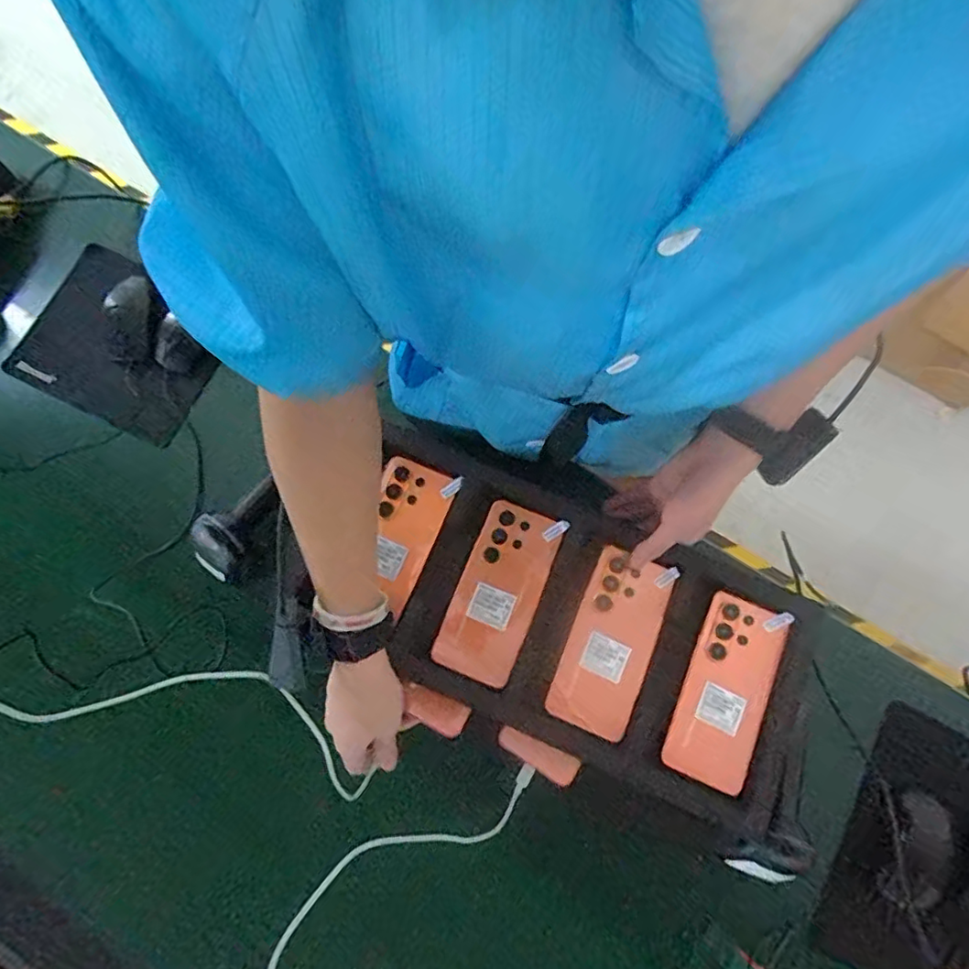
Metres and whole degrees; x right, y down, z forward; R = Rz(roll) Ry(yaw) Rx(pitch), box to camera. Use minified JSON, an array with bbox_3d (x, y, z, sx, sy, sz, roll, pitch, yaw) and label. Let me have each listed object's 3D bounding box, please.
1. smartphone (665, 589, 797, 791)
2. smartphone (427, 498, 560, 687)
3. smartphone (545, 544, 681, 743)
[{"bbox_3d":[0.228,0.190,0.532,0.078,0.016,0.168,24,79,6],"label":"smartphone"},{"bbox_3d":[0.014,0.102,0.554,0.077,0.011,0.168,23,79,6],"label":"smartphone"},{"bbox_3d":[0.120,0.147,0.541,0.075,0.009,0.165,23,75,6],"label":"smartphone"}]

